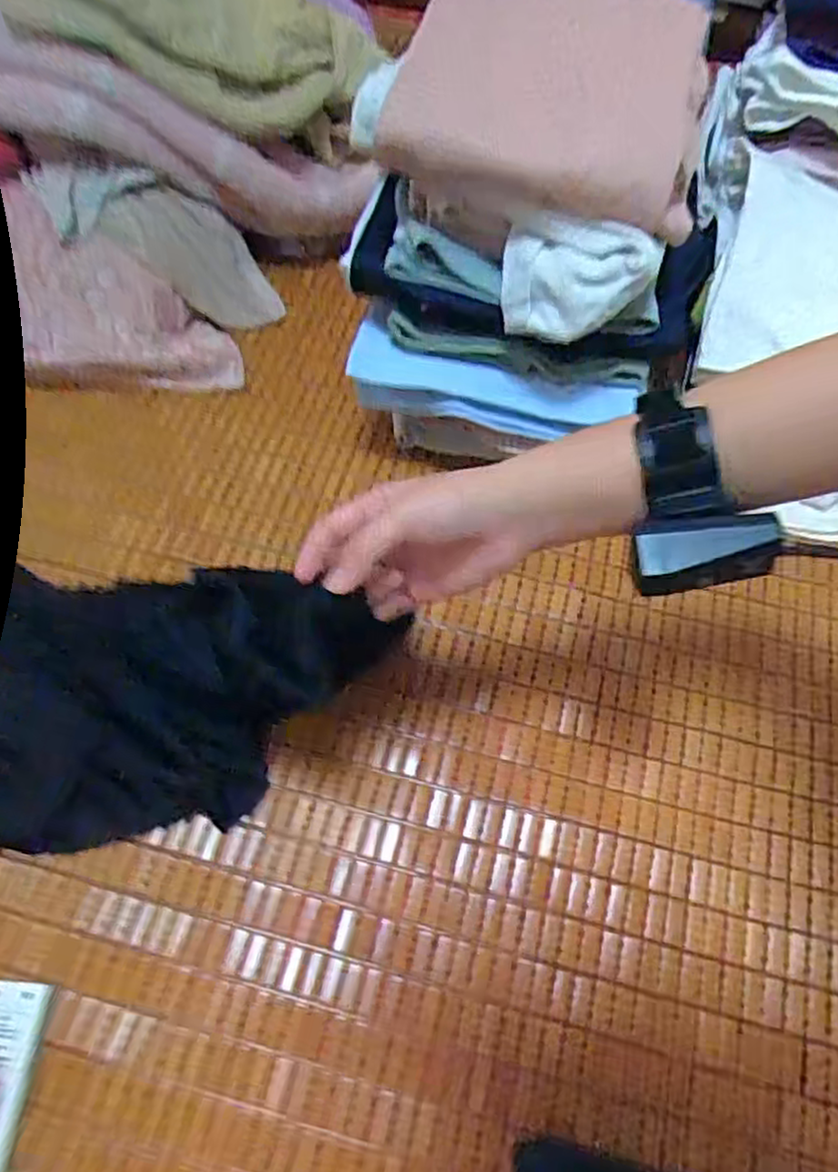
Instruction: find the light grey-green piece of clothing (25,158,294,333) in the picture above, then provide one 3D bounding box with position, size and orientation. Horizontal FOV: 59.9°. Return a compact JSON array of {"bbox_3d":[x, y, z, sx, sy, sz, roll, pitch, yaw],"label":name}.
[{"bbox_3d":[-0.249,-0.340,0.721,0.241,0.023,0.094,21,87,-30],"label":"light grey-green piece of clothing"}]

